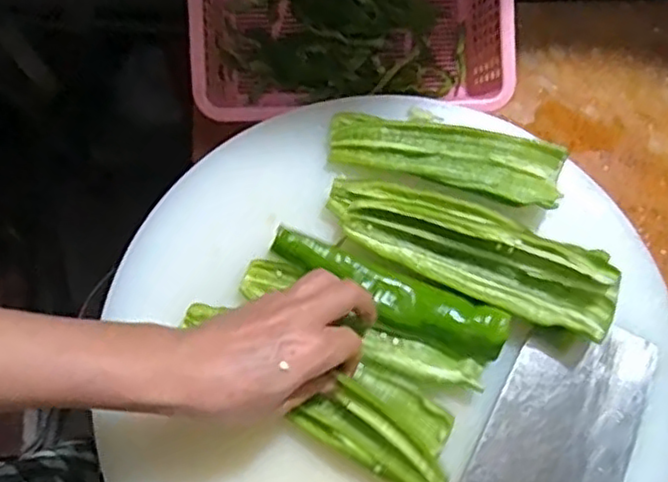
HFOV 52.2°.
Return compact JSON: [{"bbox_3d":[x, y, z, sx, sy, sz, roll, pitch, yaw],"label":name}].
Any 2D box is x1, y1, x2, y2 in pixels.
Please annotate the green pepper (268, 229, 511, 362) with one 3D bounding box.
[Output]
[{"bbox_3d":[0.037,0.034,0.464,0.164,0.034,0.044,26,75,8],"label":"green pepper"}]

